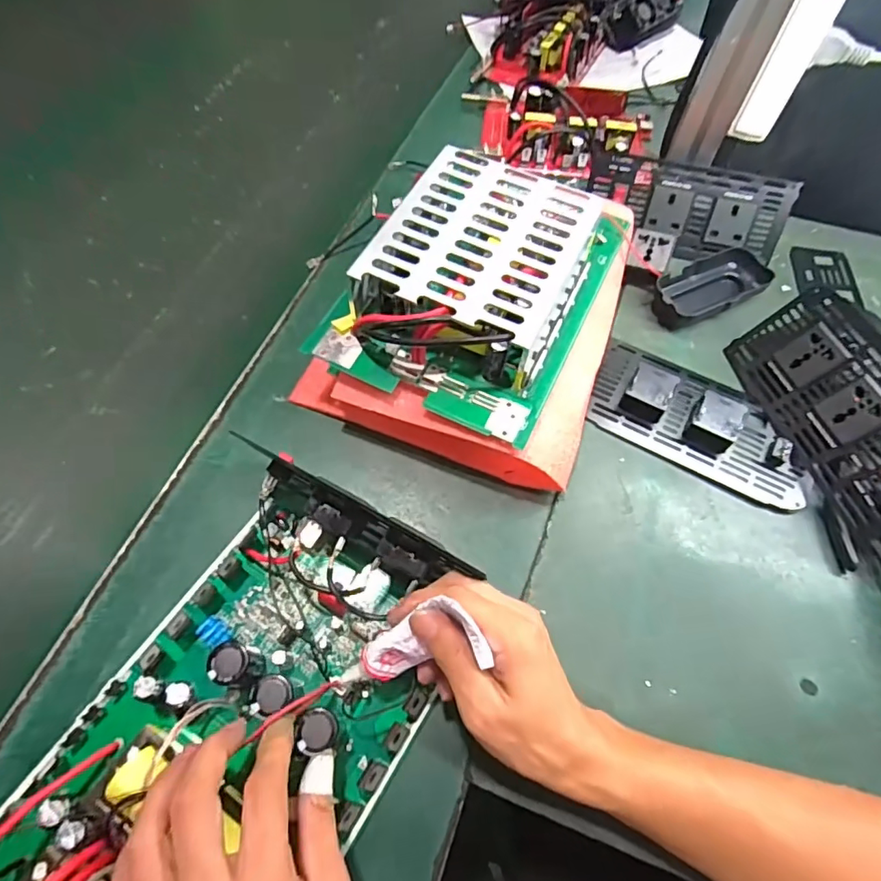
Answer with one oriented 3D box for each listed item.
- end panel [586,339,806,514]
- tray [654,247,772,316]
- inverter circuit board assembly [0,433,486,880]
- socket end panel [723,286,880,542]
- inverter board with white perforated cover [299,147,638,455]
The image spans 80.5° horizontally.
[{"bbox_3d":[0.215,-0.022,0.429,0.179,0.031,0.092,30,66,13],"label":"end panel"},{"bbox_3d":[0.254,-0.143,0.492,0.107,0.027,0.053,-25,66,-14],"label":"tray"},{"bbox_3d":[-0.142,0.195,0.286,0.191,0.084,0.373,26,60,14],"label":"inverter circuit board assembly"},{"bbox_3d":[0.309,-0.030,0.398,0.020,0.095,0.186,12,49,-36],"label":"socket end panel"},{"bbox_3d":[0.030,-0.132,0.406,0.177,0.065,0.233,26,65,11],"label":"inverter board with white perforated cover"}]

